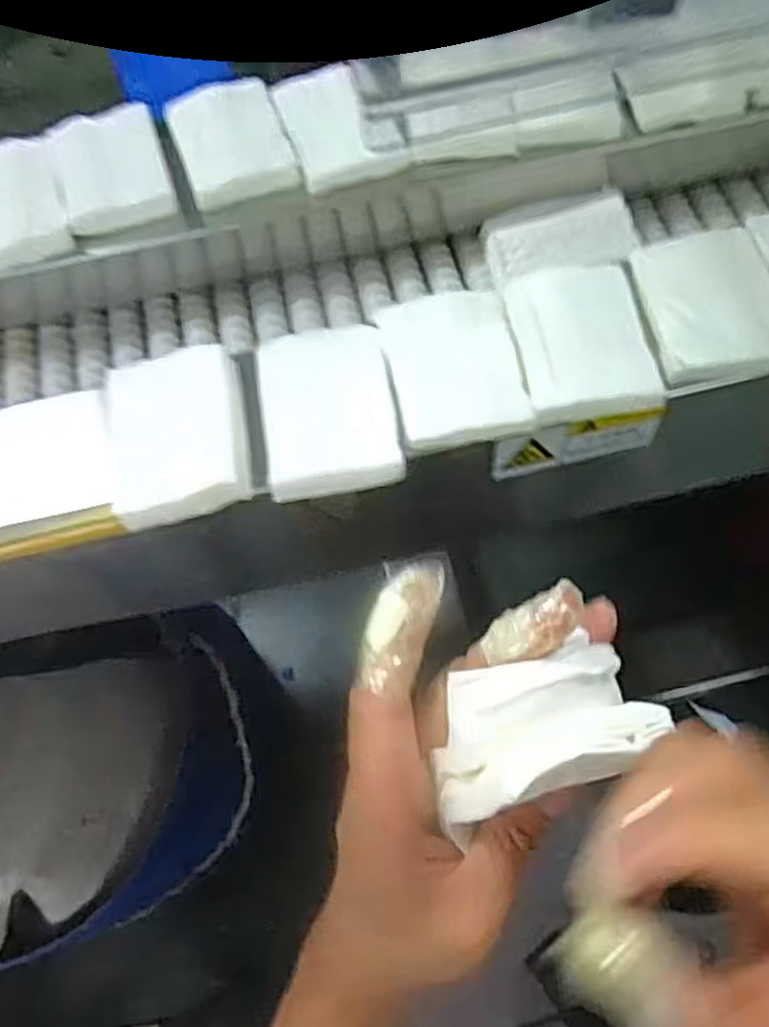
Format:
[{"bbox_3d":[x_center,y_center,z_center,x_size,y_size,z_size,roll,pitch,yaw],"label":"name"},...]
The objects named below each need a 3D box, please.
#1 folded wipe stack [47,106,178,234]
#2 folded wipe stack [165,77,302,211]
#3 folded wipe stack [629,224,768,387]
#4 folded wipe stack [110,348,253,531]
[{"bbox_3d":[-0.189,-0.241,0.519,0.074,0.014,0.100,-18,66,-5],"label":"folded wipe stack"},{"bbox_3d":[-0.108,-0.261,0.524,0.073,0.015,0.101,-20,66,-5],"label":"folded wipe stack"},{"bbox_3d":[0.190,-0.125,0.441,0.072,0.019,0.099,-11,66,-2],"label":"folded wipe stack"},{"bbox_3d":[-0.119,-0.045,0.419,0.078,0.016,0.100,-11,66,-2],"label":"folded wipe stack"}]

